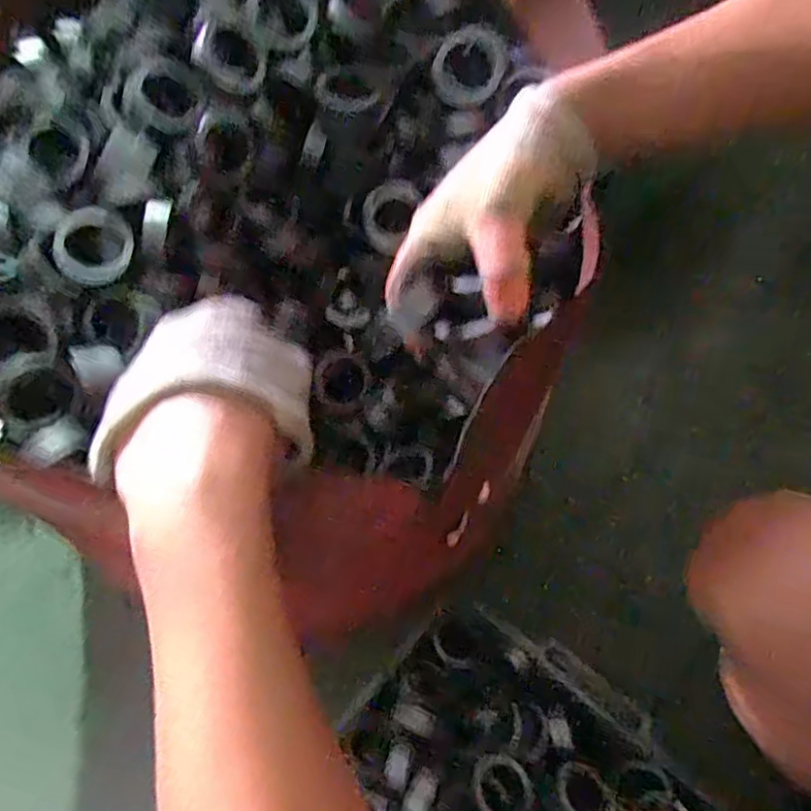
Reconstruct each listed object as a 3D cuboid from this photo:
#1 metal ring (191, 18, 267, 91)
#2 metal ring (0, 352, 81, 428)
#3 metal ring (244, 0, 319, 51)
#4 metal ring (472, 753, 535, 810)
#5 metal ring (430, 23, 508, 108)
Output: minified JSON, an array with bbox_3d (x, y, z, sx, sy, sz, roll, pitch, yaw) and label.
[{"bbox_3d":[-0.138,-0.275,0.489,0.054,0.014,0.048,21,90,-24],"label":"metal ring"},{"bbox_3d":[-0.246,-0.008,0.414,0.050,0.011,0.049,-42,107,-27],"label":"metal ring"},{"bbox_3d":[-0.104,-0.316,0.504,0.056,0.010,0.054,0,92,-11],"label":"metal ring"},{"bbox_3d":[0.083,0.330,0.536,0.051,0.009,0.052,-1,56,2],"label":"metal ring"},{"bbox_3d":[0.054,-0.277,0.509,0.065,0.012,0.056,-43,87,16],"label":"metal ring"}]

